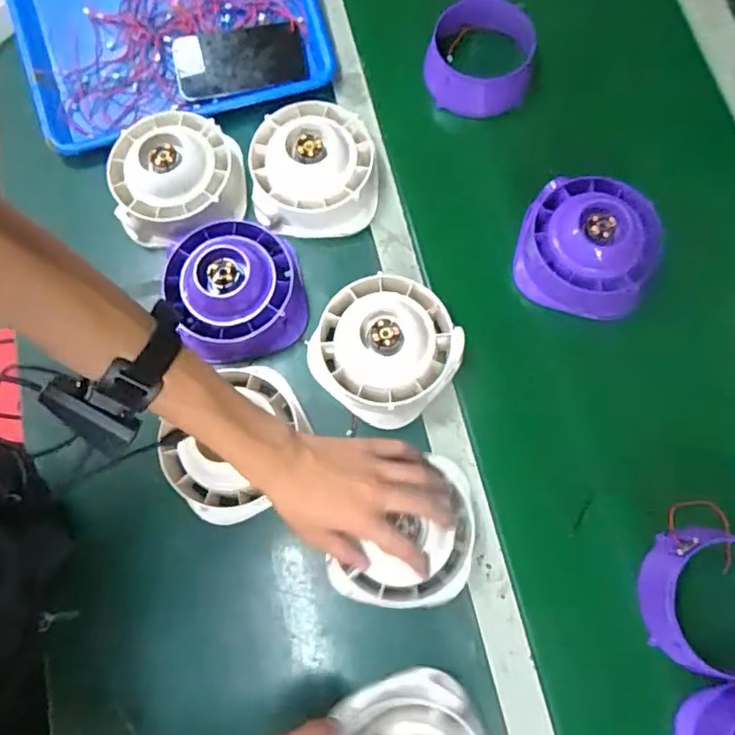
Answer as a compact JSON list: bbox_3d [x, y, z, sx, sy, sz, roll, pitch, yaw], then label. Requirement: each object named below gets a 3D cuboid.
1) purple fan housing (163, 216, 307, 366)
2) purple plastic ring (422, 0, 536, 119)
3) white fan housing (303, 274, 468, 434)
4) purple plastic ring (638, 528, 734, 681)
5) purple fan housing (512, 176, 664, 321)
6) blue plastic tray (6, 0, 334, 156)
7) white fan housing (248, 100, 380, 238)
[{"bbox_3d":[-0.136,-0.080,0.581,0.137,0.061,0.133,-12,77,-2],"label":"purple fan housing"},{"bbox_3d":[0.130,-0.359,0.664,0.118,0.054,0.131,13,77,4],"label":"purple plastic ring"},{"bbox_3d":[0.016,-0.019,0.561,0.128,0.056,0.133,0,77,1],"label":"white fan housing"},{"bbox_3d":[0.309,0.208,0.505,0.113,0.053,0.118,0,77,1],"label":"purple plastic ring"},{"bbox_3d":[0.228,-0.129,0.594,0.130,0.067,0.137,21,78,6],"label":"purple fan housing"},{"bbox_3d":[-0.229,-0.396,0.659,0.344,0.063,0.252,-16,77,-3],"label":"blue plastic tray"},{"bbox_3d":[-0.058,-0.214,0.617,0.139,0.068,0.137,0,77,1],"label":"white fan housing"}]

